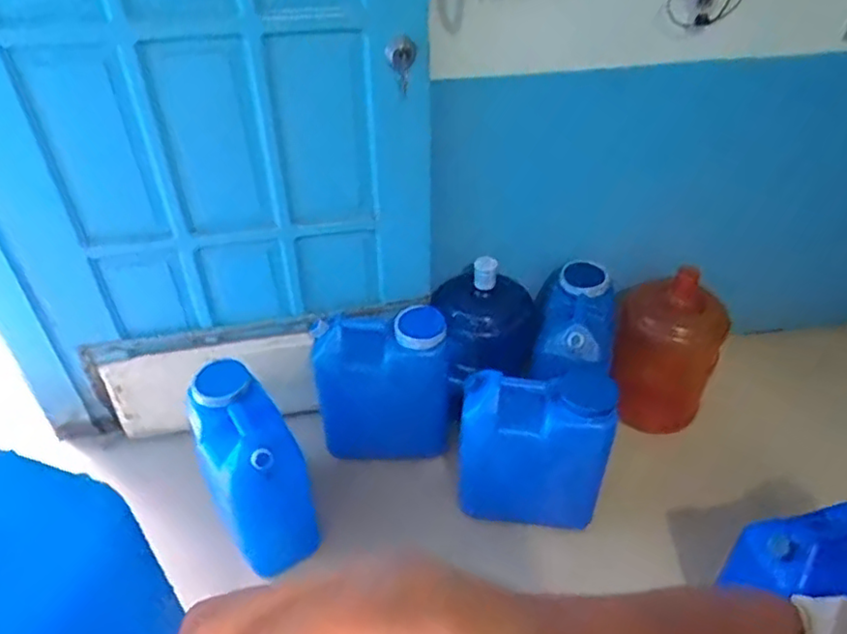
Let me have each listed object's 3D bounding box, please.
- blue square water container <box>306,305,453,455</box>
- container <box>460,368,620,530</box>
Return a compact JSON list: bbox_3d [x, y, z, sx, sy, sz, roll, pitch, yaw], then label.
[{"bbox_3d":[-0.093,0.171,1.635,0.315,0.428,0.145,0,40,1],"label":"blue square water container"},{"bbox_3d":[0.242,0.295,1.485,0.310,0.383,0.132,5,41,6],"label":"container"}]

